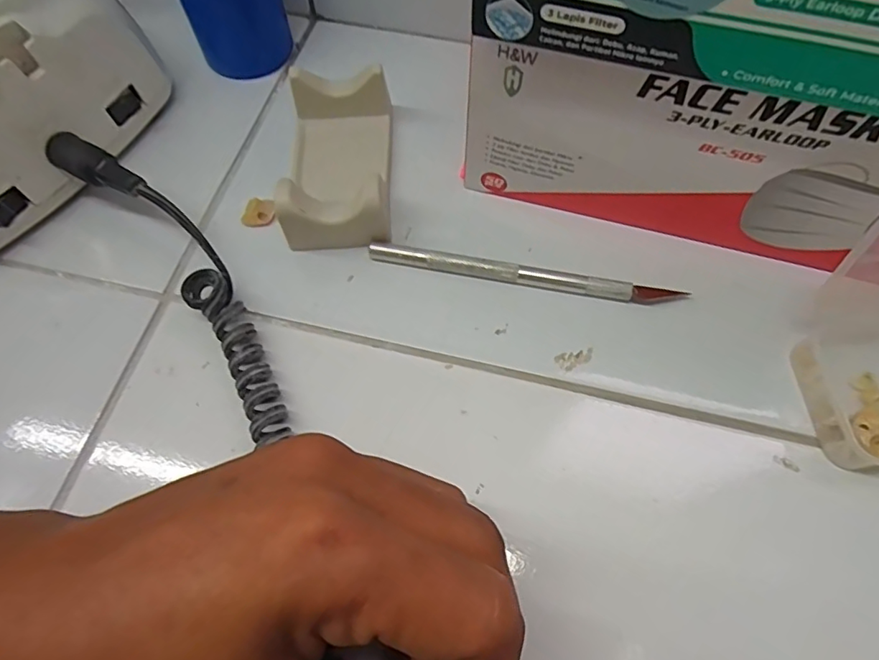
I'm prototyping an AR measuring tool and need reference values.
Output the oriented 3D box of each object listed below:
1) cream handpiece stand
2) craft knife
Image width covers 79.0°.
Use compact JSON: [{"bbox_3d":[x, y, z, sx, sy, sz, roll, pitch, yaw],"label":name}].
[{"bbox_3d":[-0.047,-0.077,0.247,0.047,0.035,0.083,-2,64,-2],"label":"cream handpiece stand"},{"bbox_3d":[0.036,-0.024,0.235,0.134,0.008,0.009,11,64,5],"label":"craft knife"}]

